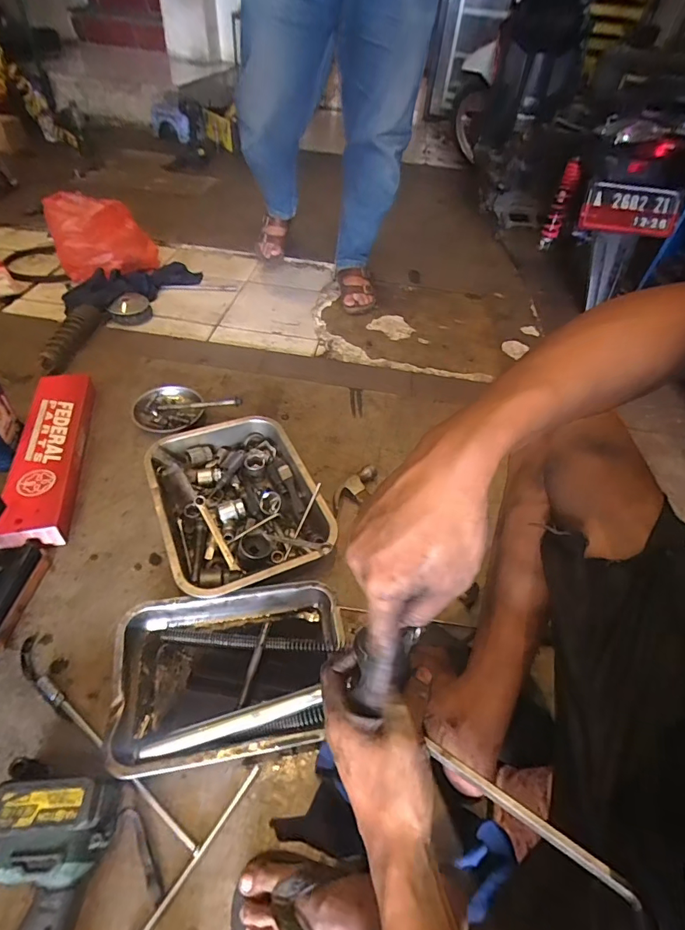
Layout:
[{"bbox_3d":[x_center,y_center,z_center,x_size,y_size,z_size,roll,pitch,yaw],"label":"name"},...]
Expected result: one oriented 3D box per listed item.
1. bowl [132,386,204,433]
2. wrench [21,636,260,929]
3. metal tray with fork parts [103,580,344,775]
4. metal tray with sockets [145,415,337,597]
[{"bbox_3d":[-0.383,-0.119,0.962,0.142,0.025,0.141,3,48,-3],"label":"bowl"},{"bbox_3d":[-0.314,0.350,0.555,0.374,0.015,0.184,28,52,19],"label":"wrench"},{"bbox_3d":[-0.148,0.283,0.612,0.294,0.063,0.209,-6,49,-11],"label":"metal tray with fork parts"},{"bbox_3d":[-0.187,0.068,0.796,0.263,0.074,0.359,-19,52,-21],"label":"metal tray with sockets"}]

